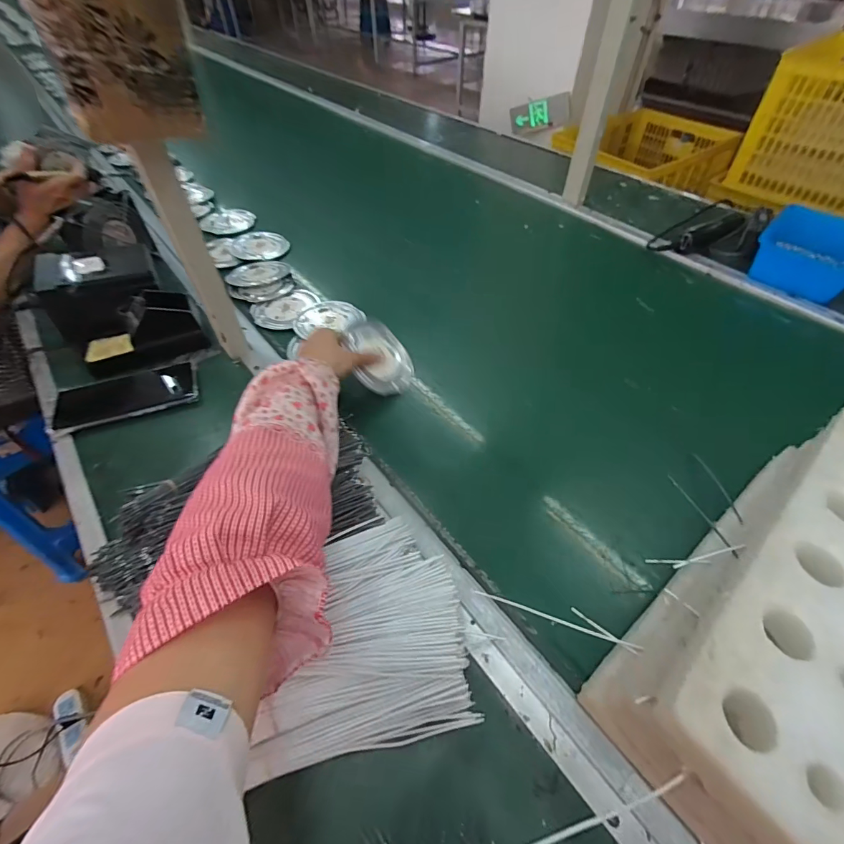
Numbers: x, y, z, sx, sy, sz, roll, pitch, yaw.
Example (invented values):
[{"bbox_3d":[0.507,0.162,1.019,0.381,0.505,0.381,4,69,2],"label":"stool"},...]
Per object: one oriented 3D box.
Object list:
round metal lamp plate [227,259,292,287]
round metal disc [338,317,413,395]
[{"bbox_3d":[-0.294,-0.274,0.740,0.105,0.009,0.087,-4,50,-4],"label":"round metal lamp plate"},{"bbox_3d":[-0.054,-0.088,0.548,0.090,0.009,0.106,-12,80,-39],"label":"round metal disc"}]

